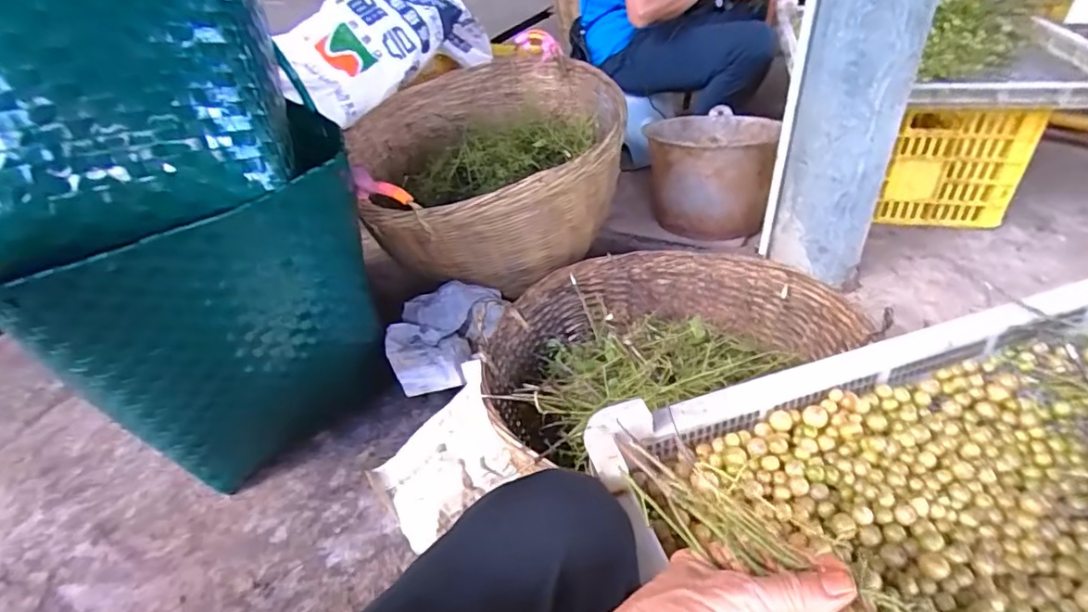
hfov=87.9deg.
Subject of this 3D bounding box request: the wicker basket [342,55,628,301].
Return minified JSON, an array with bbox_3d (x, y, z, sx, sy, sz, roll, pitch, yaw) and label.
[{"bbox_3d":[-0.093,-0.258,1.108,0.490,0.295,0.434,-15,39,-10],"label":"wicker basket"}]

